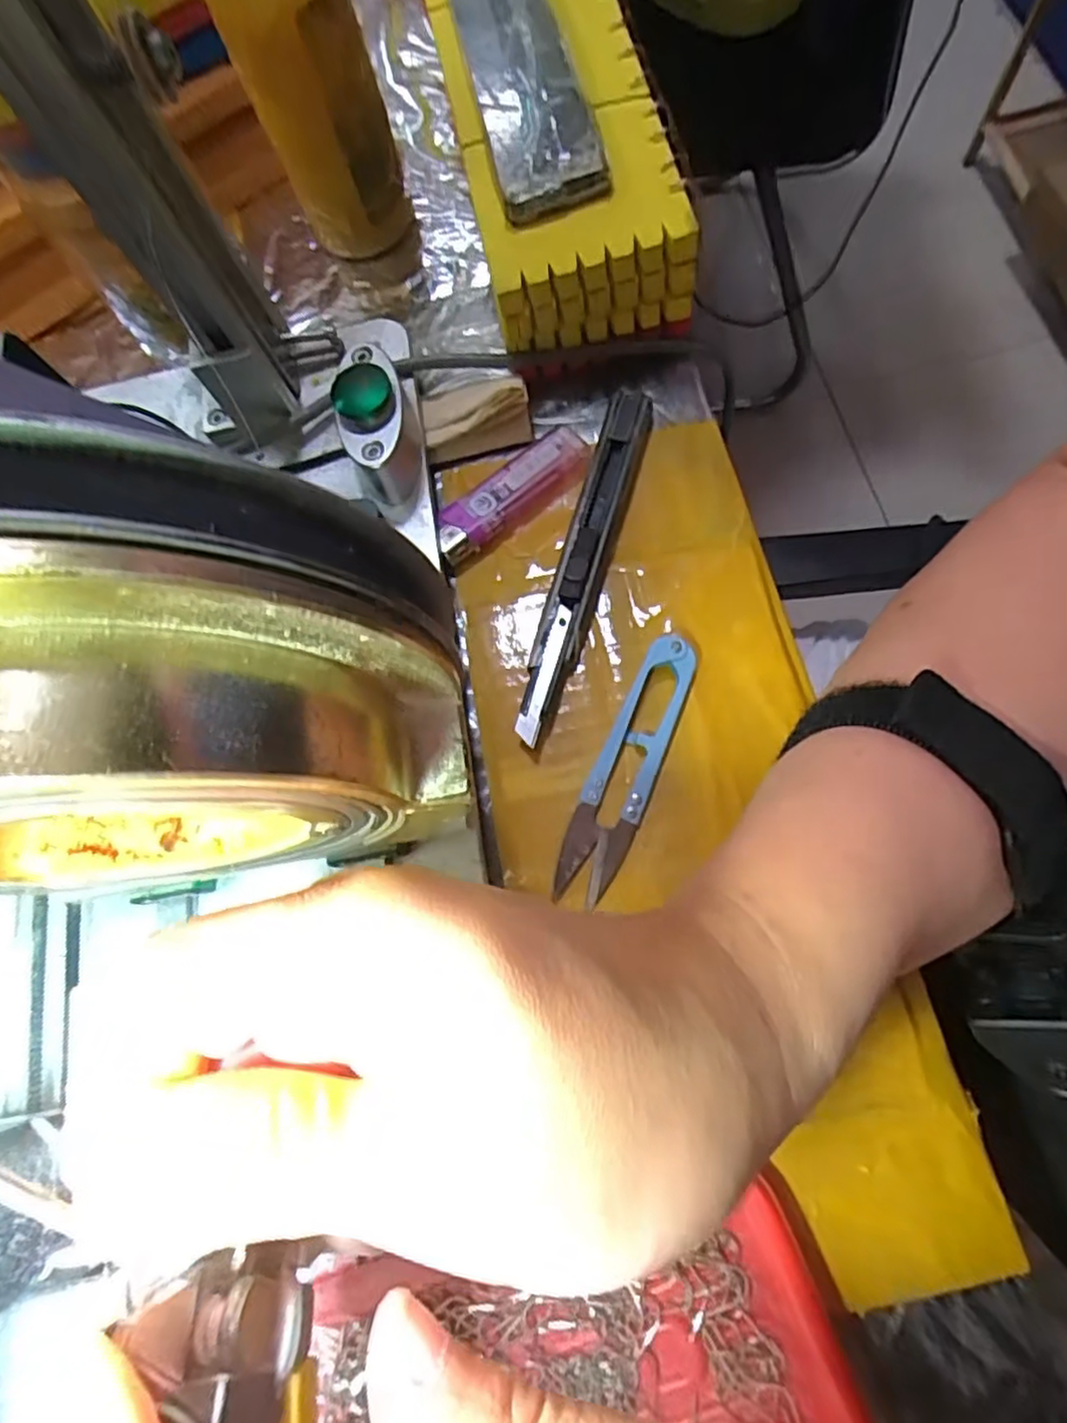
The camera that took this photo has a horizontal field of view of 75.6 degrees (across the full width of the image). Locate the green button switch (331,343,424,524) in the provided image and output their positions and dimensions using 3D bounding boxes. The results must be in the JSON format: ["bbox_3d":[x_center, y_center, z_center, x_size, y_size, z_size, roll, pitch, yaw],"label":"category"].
[{"bbox_3d":[-0.062,-0.113,0.278,0.029,0.036,0.062,-10,73,3],"label":"green button switch"}]

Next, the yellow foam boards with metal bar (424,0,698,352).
[{"bbox_3d":[-0.006,-0.331,0.336,0.086,0.053,0.362,-12,71,3],"label":"yellow foam boards with metal bar"}]

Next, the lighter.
[{"bbox_3d":[-0.009,-0.092,0.291,0.075,0.012,0.024,-42,74,-7],"label":"lighter"}]

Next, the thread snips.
[{"bbox_3d":[0.035,0.019,0.249,0.022,0.013,0.100,21,77,12],"label":"thread snips"}]

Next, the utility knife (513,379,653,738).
[{"bbox_3d":[0.021,-0.063,0.277,0.018,0.010,0.159,14,76,10],"label":"utility knife"}]

